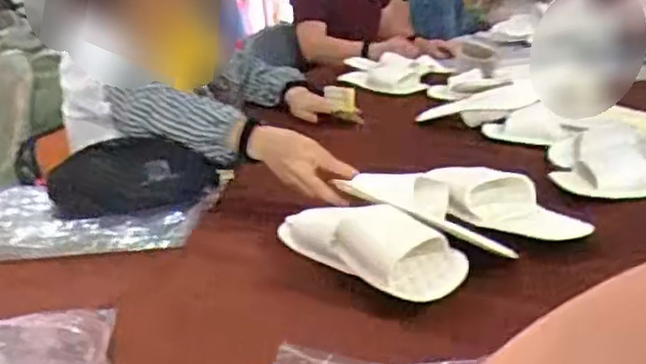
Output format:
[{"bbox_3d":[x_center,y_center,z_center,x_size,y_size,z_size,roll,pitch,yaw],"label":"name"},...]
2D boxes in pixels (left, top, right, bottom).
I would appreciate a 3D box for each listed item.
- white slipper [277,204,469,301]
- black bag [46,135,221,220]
[{"bbox_3d":[0.056,0.072,0.820,0.098,0.065,0.263,-20,27,-33],"label":"white slipper"},{"bbox_3d":[-0.293,-0.011,1.058,0.244,0.100,0.051,-7,22,-6],"label":"black bag"}]

